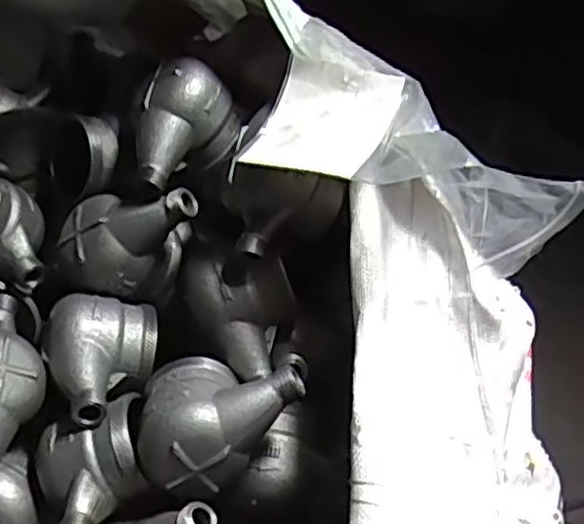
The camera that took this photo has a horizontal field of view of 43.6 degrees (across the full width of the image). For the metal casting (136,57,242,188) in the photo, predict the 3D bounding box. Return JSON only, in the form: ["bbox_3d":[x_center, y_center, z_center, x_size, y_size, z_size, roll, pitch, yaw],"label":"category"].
[{"bbox_3d":[-0.091,-0.116,0.622,0.084,0.102,0.067,0,3,-22],"label":"metal casting"}]

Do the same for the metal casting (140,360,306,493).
[{"bbox_3d":[-0.054,0.115,0.545,0.119,0.067,0.093,5,37,-2],"label":"metal casting"}]

